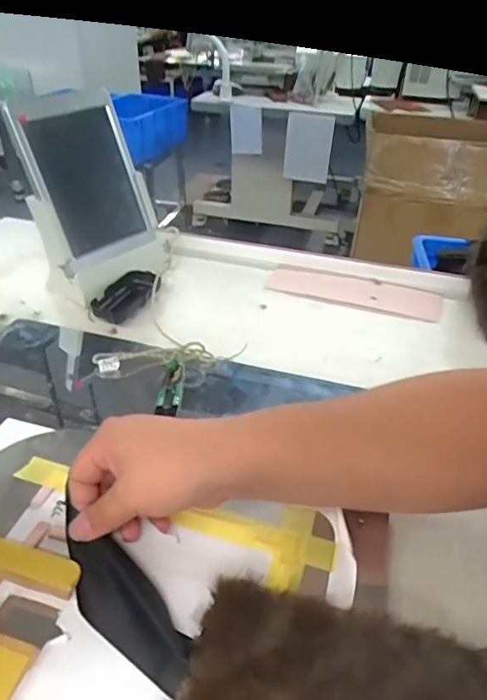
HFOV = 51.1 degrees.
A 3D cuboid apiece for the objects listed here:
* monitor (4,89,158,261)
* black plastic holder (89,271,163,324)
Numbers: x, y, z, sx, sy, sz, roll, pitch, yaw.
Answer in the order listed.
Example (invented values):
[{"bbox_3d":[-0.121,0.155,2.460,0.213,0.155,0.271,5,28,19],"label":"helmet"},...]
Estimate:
[{"bbox_3d":[-0.199,-0.227,0.670,0.142,0.209,0.058,-31,39,-27],"label":"monitor"},{"bbox_3d":[-0.157,-0.072,0.686,0.053,0.022,0.116,16,38,19],"label":"black plastic holder"}]

